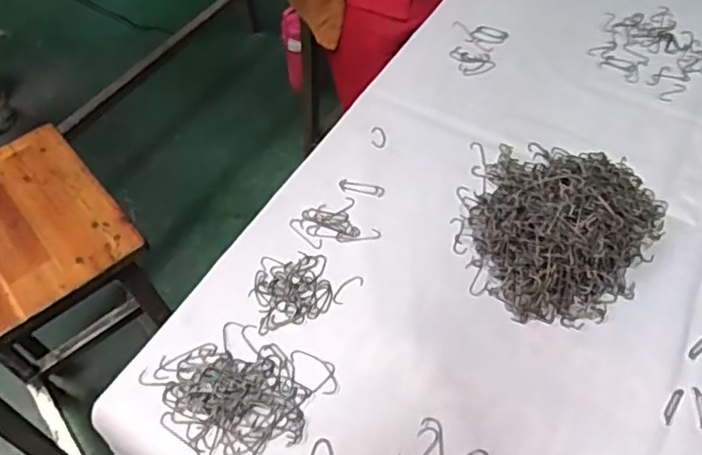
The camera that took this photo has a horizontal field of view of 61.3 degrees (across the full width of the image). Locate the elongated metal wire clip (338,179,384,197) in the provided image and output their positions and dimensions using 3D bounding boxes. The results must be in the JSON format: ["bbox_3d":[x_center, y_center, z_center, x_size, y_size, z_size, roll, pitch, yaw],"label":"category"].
[{"bbox_3d":[0.011,-0.040,0.598,0.046,0.004,0.014,10,58,10],"label":"elongated metal wire clip"}]

